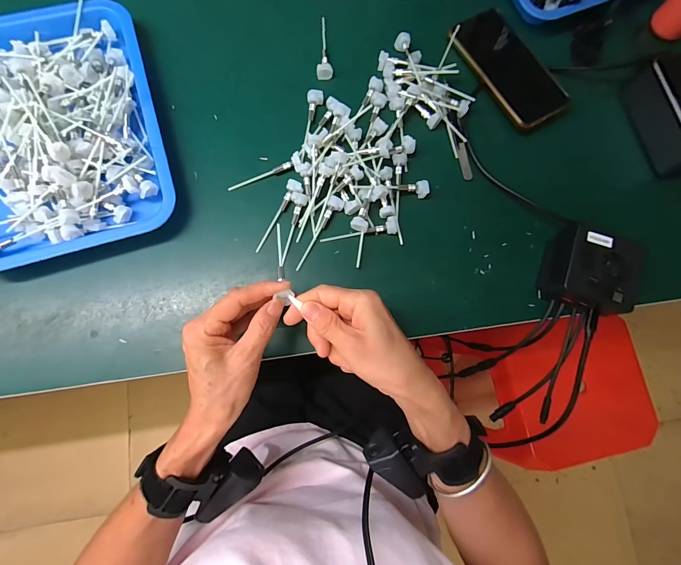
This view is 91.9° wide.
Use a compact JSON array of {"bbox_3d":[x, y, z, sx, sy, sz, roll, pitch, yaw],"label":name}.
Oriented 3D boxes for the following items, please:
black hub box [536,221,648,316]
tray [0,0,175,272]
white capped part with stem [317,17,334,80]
[{"bbox_3d":[0.264,-0.013,0.353,0.080,0.057,0.080,22,80,0],"label":"black hub box"},{"bbox_3d":[-0.312,-0.167,0.341,0.226,0.042,0.292,-16,82,-7],"label":"tray"},{"bbox_3d":[-0.018,-0.290,0.405,0.019,0.017,0.090,3,81,-4],"label":"white capped part with stem"}]

